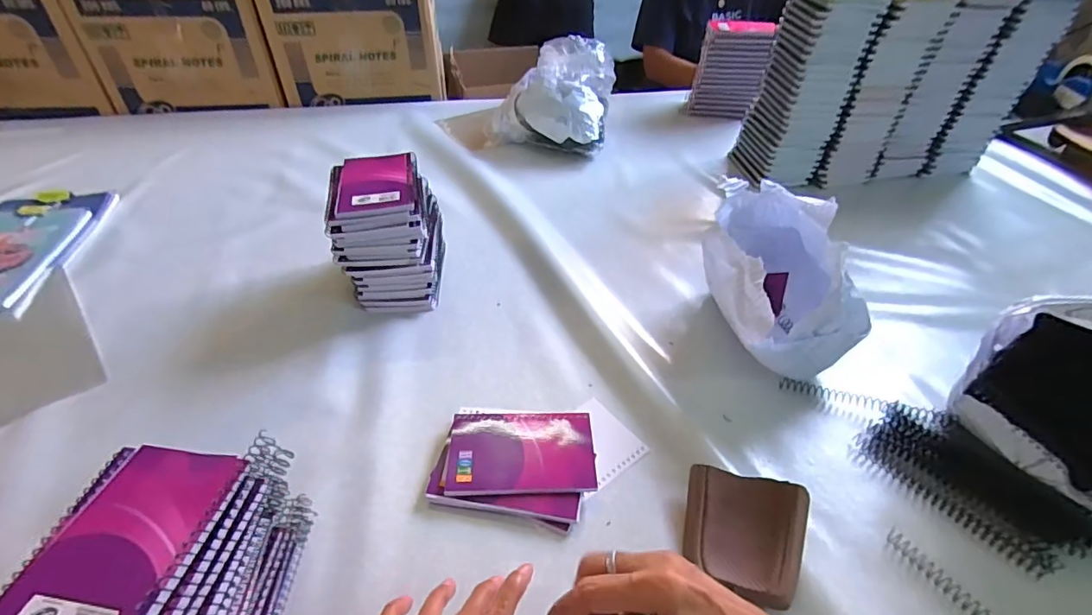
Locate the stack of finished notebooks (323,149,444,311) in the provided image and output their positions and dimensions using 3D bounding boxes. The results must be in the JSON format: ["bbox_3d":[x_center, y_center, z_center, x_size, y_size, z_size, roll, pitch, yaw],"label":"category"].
[{"bbox_3d":[-0.188,-0.090,0.612,0.112,0.139,0.132,-7,41,-8],"label":"stack of finished notebooks"}]

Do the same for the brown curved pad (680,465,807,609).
[{"bbox_3d":[0.153,0.175,0.391,0.087,0.013,0.088,6,53,22],"label":"brown curved pad"}]

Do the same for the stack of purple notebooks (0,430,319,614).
[{"bbox_3d":[-0.240,0.185,0.311,0.109,0.121,0.183,1,41,1],"label":"stack of purple notebooks"}]

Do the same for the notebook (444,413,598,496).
[{"bbox_3d":[-0.022,0.128,0.454,0.128,0.011,0.080,-1,46,-2],"label":"notebook"}]

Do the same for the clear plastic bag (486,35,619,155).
[{"bbox_3d":[0.006,-0.409,0.974,0.233,0.150,0.208,8,41,9],"label":"clear plastic bag"}]

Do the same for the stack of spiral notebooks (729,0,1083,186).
[{"bbox_3d":[0.568,-0.376,0.849,0.412,0.282,0.139,-4,41,-5],"label":"stack of spiral notebooks"}]

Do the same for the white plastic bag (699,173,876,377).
[{"bbox_3d":[0.251,-0.036,0.547,0.138,0.143,0.211,-2,41,-3],"label":"white plastic bag"}]

